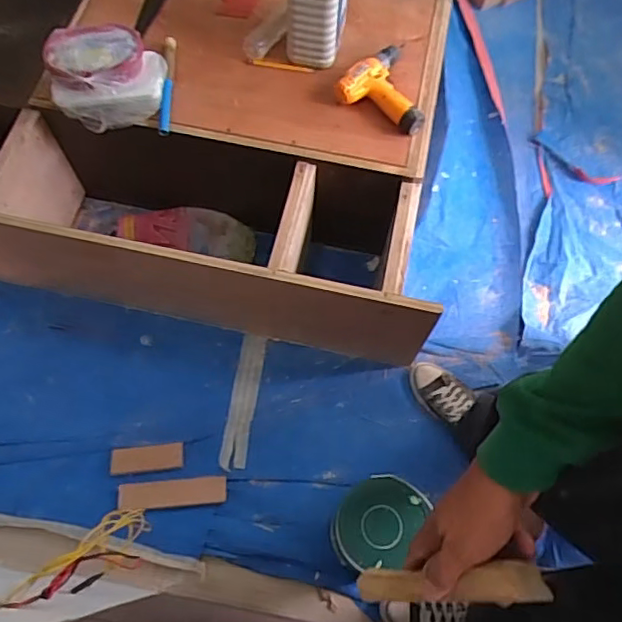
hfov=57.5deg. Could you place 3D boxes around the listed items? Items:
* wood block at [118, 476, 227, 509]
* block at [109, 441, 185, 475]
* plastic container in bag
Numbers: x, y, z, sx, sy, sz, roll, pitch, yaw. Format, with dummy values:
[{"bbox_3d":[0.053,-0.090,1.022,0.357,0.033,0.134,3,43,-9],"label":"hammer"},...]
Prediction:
[{"bbox_3d":[-0.290,0.383,1.197,0.218,0.007,0.053,-1,72,-13],"label":"wood block"},{"bbox_3d":[-0.355,0.319,1.236,0.152,0.017,0.056,-5,67,-4],"label":"block"},{"bbox_3d":[-0.419,-0.485,1.165,0.221,0.120,0.171,2,66,-1],"label":"plastic container in bag"}]

